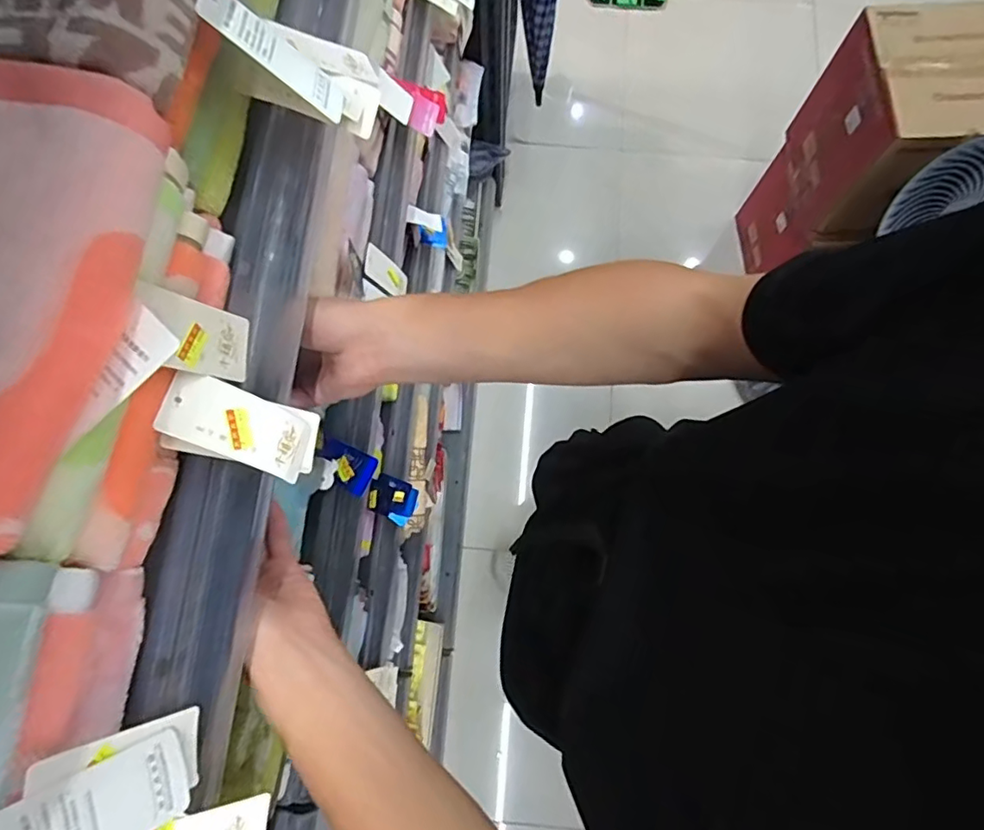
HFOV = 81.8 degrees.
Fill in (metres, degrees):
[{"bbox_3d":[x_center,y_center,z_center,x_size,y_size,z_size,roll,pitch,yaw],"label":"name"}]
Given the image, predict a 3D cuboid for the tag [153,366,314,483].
[{"bbox_3d":[-0.129,0.006,0.295,0.006,0.078,0.036,-13,56,41],"label":"tag"}]

